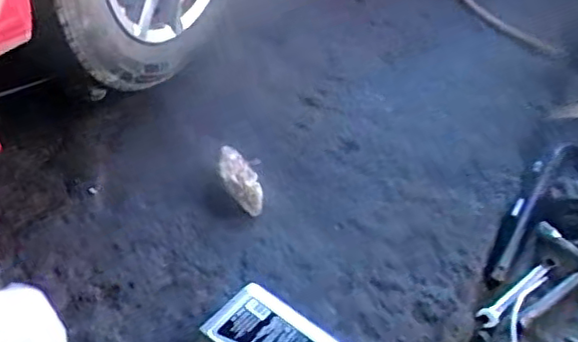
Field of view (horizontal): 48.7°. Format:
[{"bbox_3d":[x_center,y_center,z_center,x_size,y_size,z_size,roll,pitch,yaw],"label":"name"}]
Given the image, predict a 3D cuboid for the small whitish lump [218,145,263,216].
[{"bbox_3d":[-0.082,0.012,1.084,0.054,0.028,0.166,-16,43,-15],"label":"small whitish lump"}]

